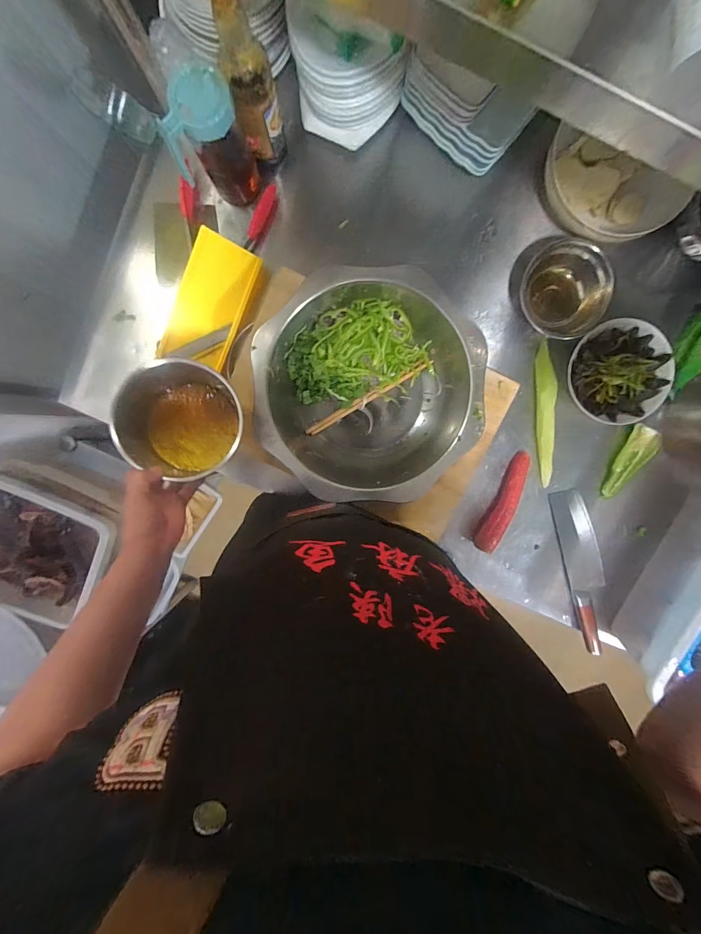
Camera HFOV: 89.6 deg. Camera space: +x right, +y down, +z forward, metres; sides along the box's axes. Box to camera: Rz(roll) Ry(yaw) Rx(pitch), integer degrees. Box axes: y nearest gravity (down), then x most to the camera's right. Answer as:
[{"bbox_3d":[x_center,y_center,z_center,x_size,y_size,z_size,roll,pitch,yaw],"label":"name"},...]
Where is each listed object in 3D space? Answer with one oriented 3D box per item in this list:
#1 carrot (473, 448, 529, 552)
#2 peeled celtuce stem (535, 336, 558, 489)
[{"bbox_3d":[0.280,0.065,0.638,0.029,0.037,0.190,23,96,-2],"label":"carrot"},{"bbox_3d":[0.349,-0.091,0.629,0.028,0.022,0.248,-5,96,1],"label":"peeled celtuce stem"}]

